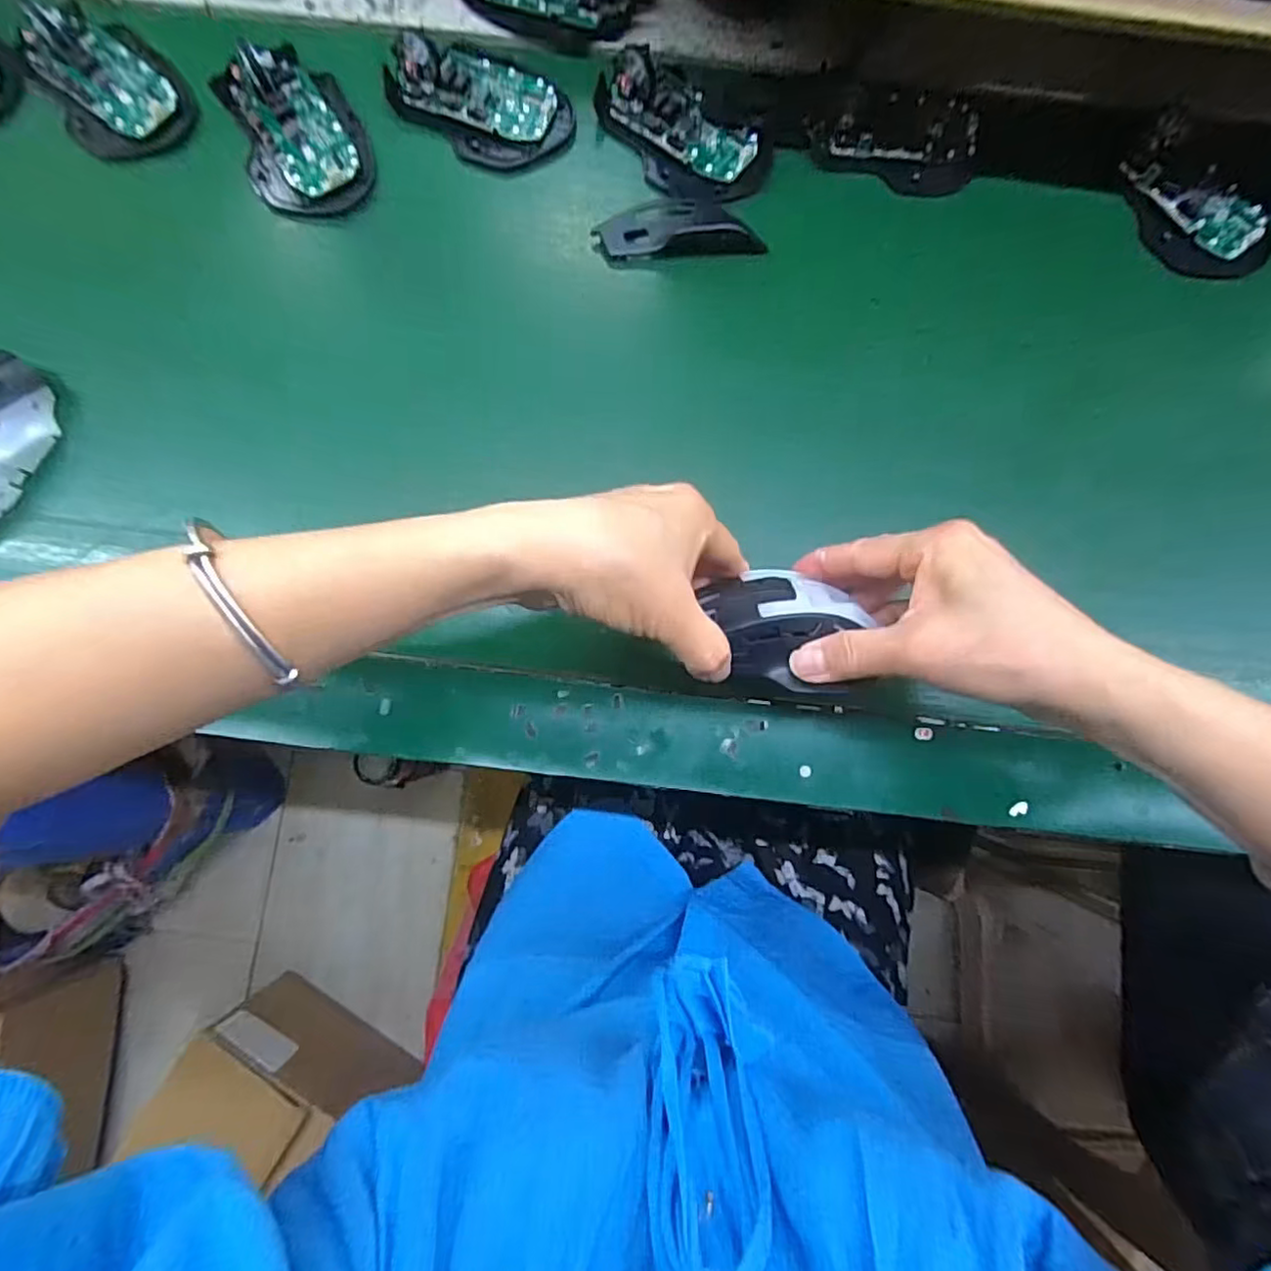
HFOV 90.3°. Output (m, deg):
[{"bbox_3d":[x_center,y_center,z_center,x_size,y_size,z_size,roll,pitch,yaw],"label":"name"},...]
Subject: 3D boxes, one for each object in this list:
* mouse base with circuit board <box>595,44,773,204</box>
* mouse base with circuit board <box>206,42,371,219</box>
[{"bbox_3d":[0.029,-0.309,0.382,0.062,0.021,0.111,-44,85,-6],"label":"mouse base with circuit board"},{"bbox_3d":[-0.206,-0.308,0.382,0.072,0.022,0.104,-20,83,-3],"label":"mouse base with circuit board"}]

